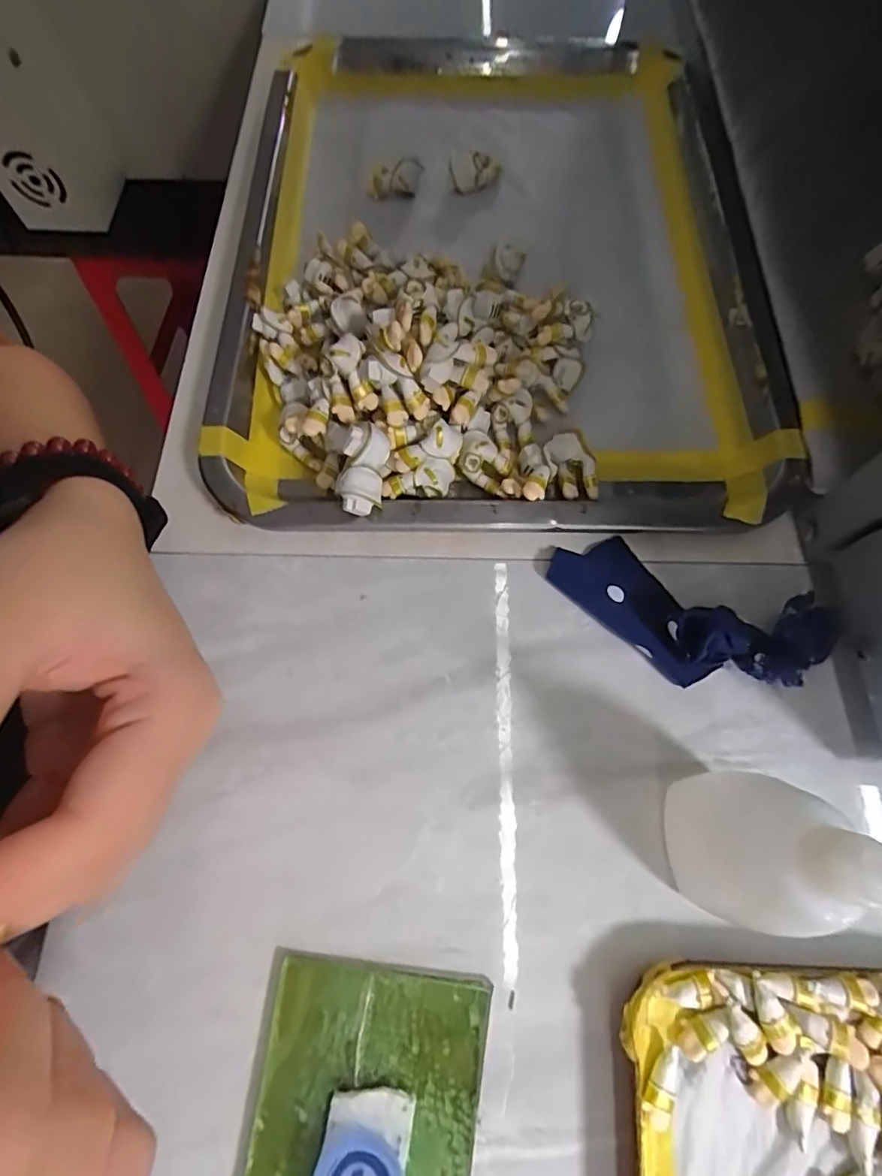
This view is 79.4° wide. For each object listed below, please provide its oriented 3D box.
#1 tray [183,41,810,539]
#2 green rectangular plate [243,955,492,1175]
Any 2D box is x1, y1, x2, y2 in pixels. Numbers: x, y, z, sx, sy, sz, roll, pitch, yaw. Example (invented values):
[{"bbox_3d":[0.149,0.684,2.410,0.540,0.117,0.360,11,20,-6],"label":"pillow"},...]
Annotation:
[{"bbox_3d":[0.022,-0.185,0.281,0.256,0.054,0.346,-1,68,0],"label":"tray"},{"bbox_3d":[-0.024,0.173,0.155,0.067,0.008,0.102,6,67,2],"label":"green rectangular plate"}]

